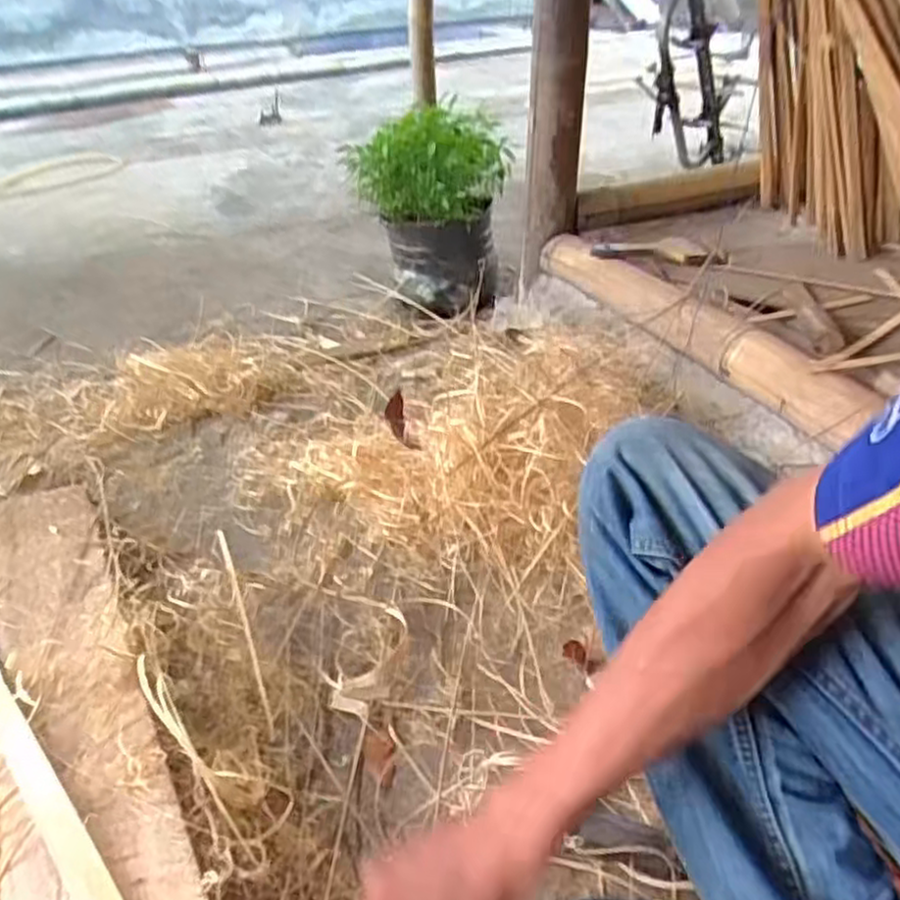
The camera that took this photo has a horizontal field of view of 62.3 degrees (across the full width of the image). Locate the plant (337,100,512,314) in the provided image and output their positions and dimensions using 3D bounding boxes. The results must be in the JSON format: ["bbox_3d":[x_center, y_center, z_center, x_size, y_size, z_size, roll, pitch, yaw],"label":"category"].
[{"bbox_3d":[-0.034,-0.498,1.573,0.254,0.398,0.247,-27,41,-33],"label":"plant"}]

